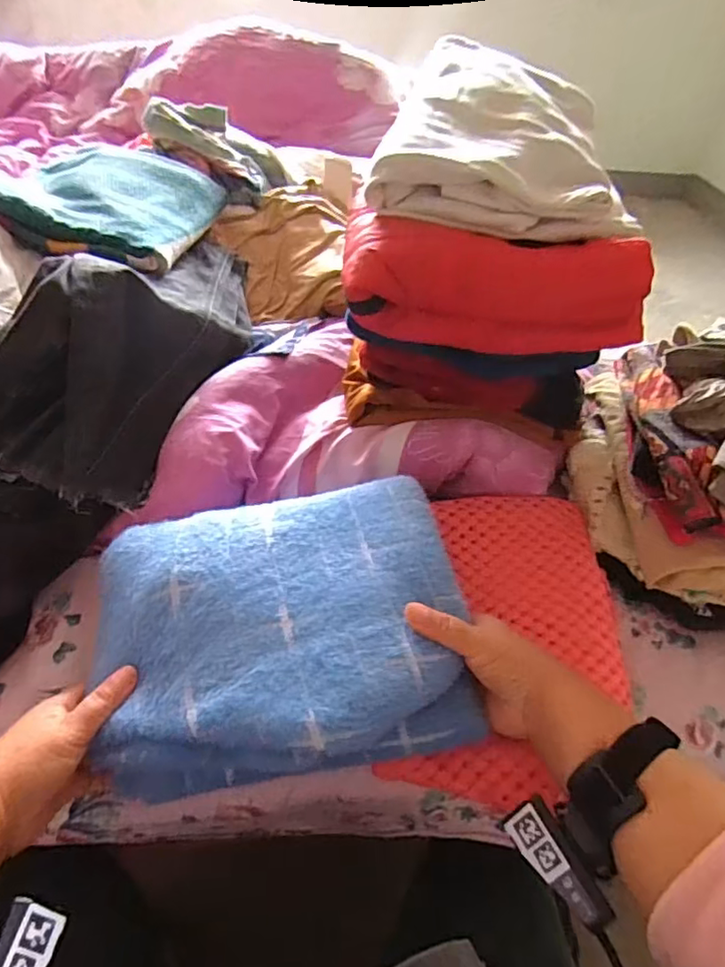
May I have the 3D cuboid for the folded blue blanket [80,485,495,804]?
[{"bbox_3d":[-0.060,0.101,0.429,0.251,0.082,0.196,-6,48,-12],"label":"folded blue blanket"}]

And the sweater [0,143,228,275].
[{"bbox_3d":[-0.298,-0.341,0.681,0.220,0.037,0.254,11,47,3],"label":"sweater"}]

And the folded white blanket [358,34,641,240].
[{"bbox_3d":[0.114,-0.292,0.498,0.206,0.074,0.226,7,46,-1],"label":"folded white blanket"}]

